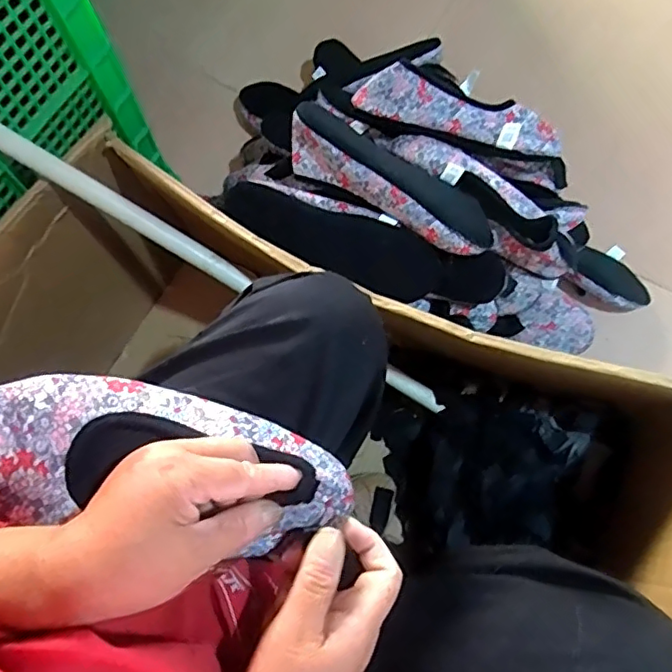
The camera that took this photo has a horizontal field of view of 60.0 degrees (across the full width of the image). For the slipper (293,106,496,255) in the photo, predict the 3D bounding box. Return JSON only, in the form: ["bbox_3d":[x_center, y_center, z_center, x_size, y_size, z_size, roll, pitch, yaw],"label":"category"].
[{"bbox_3d":[0.064,-0.181,0.651,0.256,0.060,0.086,32,75,12],"label":"slipper"}]

